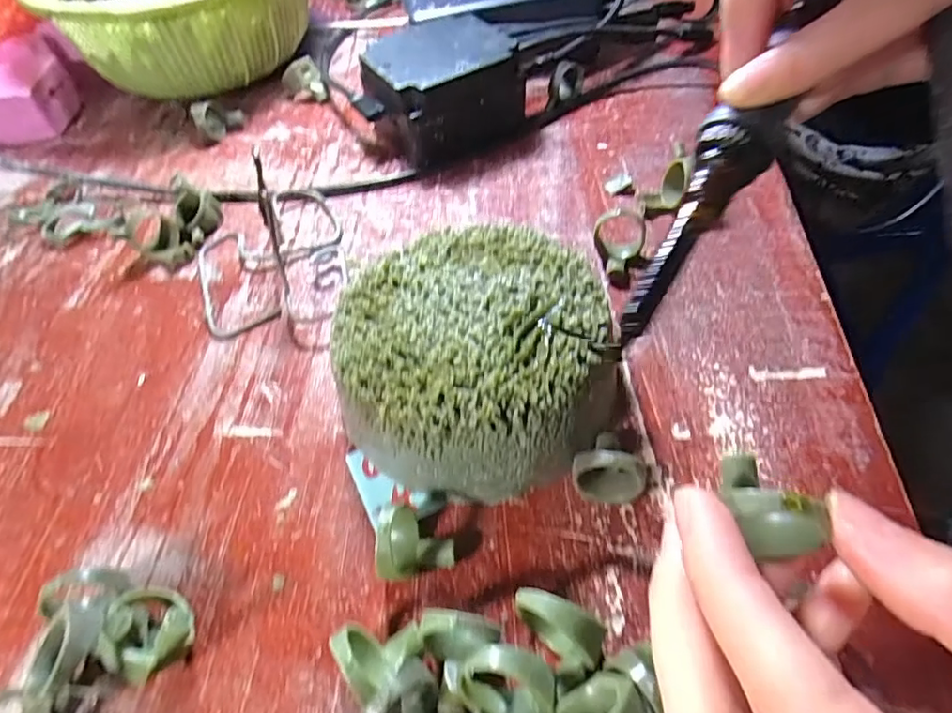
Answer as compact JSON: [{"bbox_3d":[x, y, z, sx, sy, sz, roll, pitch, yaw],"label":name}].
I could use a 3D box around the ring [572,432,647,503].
[{"bbox_3d":[0.047,0.036,0.194,0.023,0.026,0.025,-3,51,4],"label":"ring"}]

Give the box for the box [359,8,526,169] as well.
[{"bbox_3d":[-0.021,-0.164,0.344,0.083,0.050,0.082,-25,53,-13],"label":"box"}]

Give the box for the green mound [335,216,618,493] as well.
[{"bbox_3d":[-0.001,0.000,0.214,0.095,0.047,0.099,-3,53,4],"label":"green mound"}]

